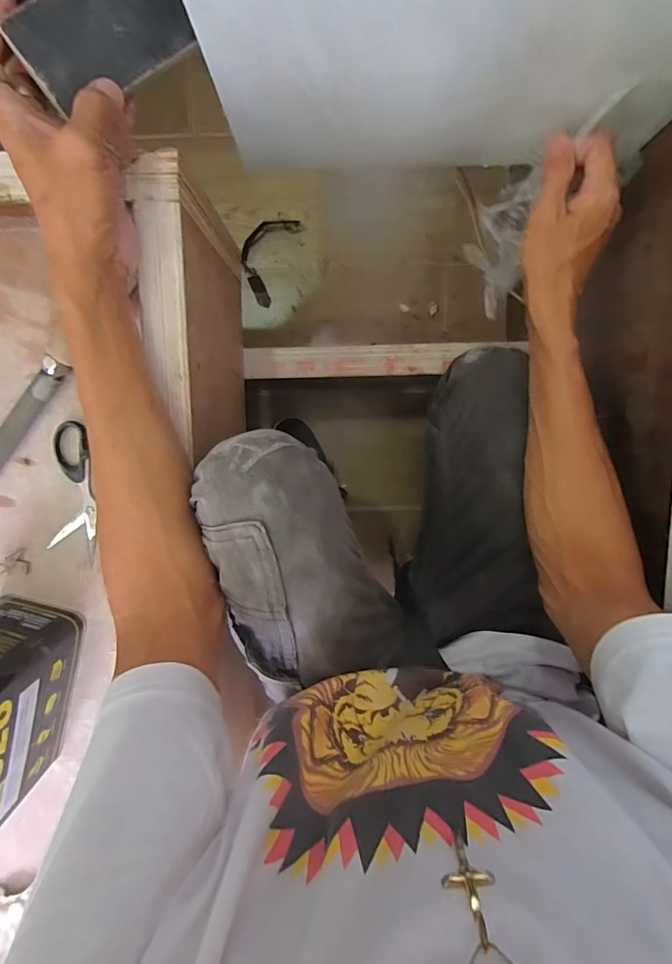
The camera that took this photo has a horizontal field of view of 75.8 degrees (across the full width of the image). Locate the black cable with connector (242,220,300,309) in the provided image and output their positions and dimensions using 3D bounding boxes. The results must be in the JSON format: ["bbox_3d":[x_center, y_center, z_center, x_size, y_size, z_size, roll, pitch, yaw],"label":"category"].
[{"bbox_3d":[-0.115,-0.362,0.694,0.063,0.026,0.141,21,99,-3],"label":"black cable with connector"}]

